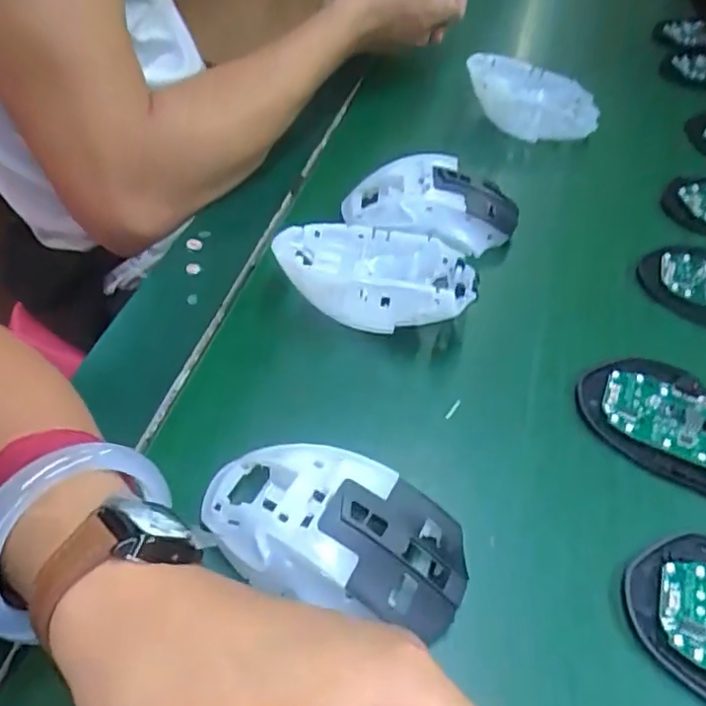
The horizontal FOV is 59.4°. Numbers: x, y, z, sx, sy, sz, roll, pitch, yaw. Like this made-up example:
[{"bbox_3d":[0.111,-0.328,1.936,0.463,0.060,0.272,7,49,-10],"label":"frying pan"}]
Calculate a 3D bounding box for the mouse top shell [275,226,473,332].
[{"bbox_3d":[0.012,-0.045,0.363,0.112,0.041,0.067,5,49,0],"label":"mouse top shell"}]

